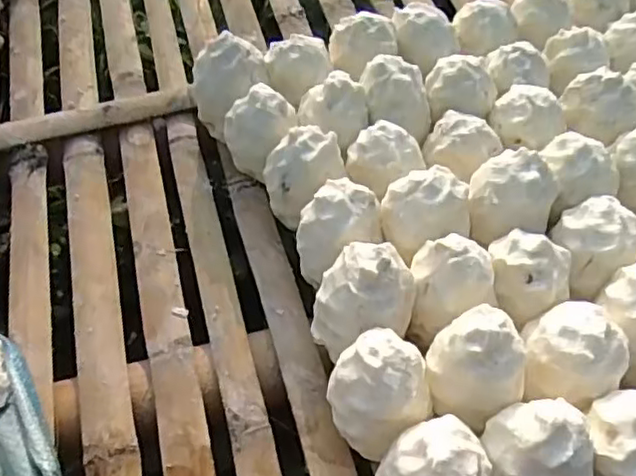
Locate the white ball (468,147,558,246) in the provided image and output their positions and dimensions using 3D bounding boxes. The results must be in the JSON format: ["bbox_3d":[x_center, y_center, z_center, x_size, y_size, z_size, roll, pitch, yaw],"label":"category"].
[{"bbox_3d":[0.187,-0.042,0.614,0.090,0.068,0.069,-1,52,-2],"label":"white ball"}]

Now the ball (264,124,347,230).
[{"bbox_3d":[-0.017,-0.060,0.669,0.066,0.099,0.070,0,52,0],"label":"ball"}]

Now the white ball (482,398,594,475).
[{"bbox_3d":[0.169,0.182,0.495,0.077,0.123,0.081,0,52,0],"label":"white ball"}]

